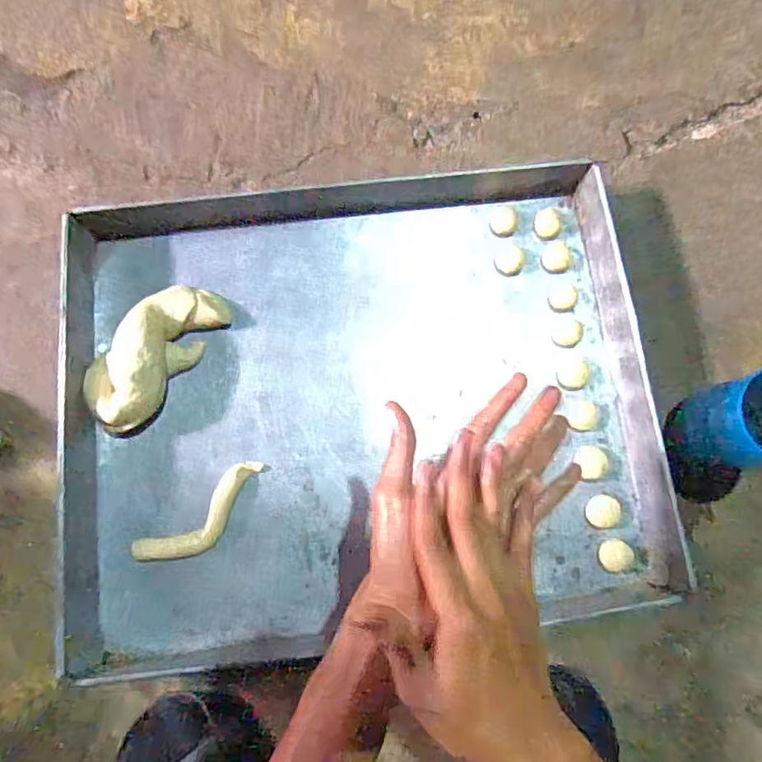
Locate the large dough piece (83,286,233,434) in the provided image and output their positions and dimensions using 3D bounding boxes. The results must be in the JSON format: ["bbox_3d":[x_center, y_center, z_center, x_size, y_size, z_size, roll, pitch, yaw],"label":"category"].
[{"bbox_3d":[-0.216,-0.029,0.513,0.071,0.044,0.158,35,81,4],"label":"large dough piece"}]

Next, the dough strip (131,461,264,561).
[{"bbox_3d":[-0.161,0.127,0.501,0.130,0.022,0.044,-38,84,-7],"label":"dough strip"}]

